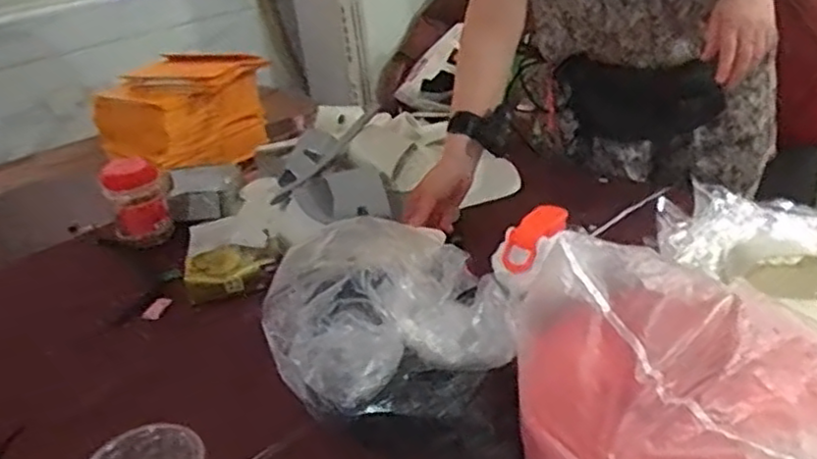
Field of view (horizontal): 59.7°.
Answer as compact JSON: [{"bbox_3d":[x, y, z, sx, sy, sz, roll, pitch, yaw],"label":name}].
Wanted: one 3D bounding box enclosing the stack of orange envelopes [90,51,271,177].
[{"bbox_3d":[-0.446,-0.231,1.450,0.214,0.185,0.294,18,37,38],"label":"stack of orange envelopes"}]

